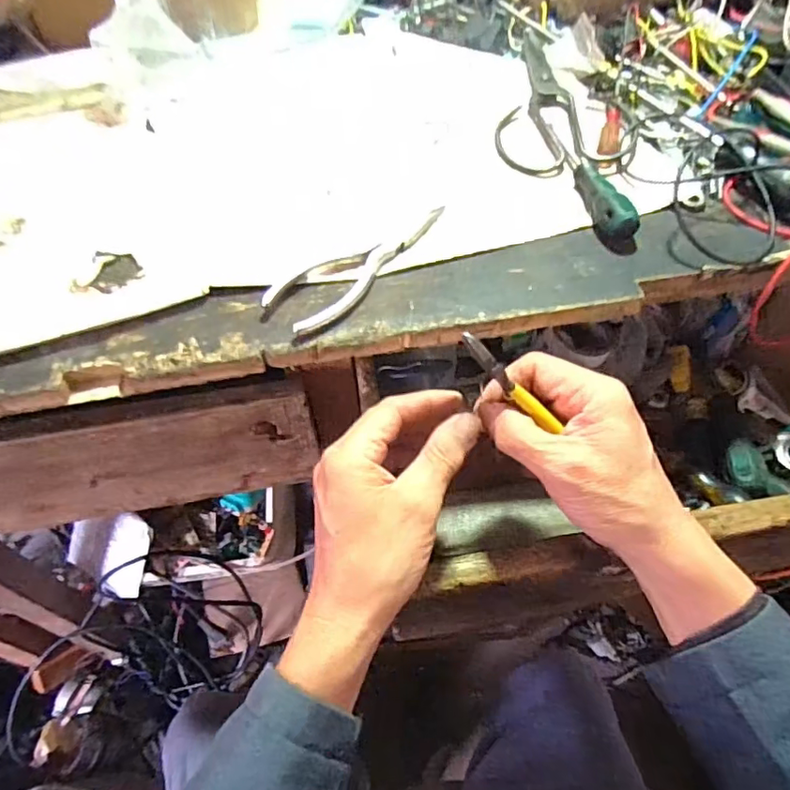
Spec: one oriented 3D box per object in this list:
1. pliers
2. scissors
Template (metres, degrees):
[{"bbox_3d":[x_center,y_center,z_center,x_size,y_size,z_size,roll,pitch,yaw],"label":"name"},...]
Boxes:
[{"bbox_3d":[-0.020,-0.091,0.372,0.044,0.009,0.147,37,61,22],"label":"pliers"},{"bbox_3d":[0.132,-0.262,0.485,0.104,0.016,0.192,-3,54,-4],"label":"scissors"}]

